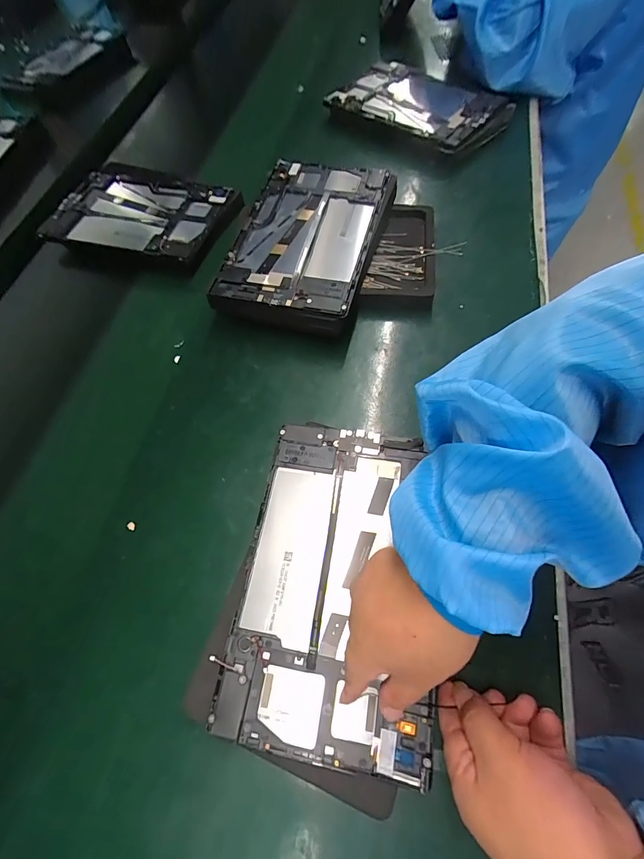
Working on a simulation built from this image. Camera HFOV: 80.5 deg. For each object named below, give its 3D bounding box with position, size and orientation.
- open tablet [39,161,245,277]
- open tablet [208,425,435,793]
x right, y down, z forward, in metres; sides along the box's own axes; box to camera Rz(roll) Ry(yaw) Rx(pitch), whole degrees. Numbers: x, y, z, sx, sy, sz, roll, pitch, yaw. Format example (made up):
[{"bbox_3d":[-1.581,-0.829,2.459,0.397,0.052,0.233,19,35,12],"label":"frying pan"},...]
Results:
[{"bbox_3d":[-0.255,-0.307,0.539,0.248,0.023,0.171,15,68,11],"label":"open tablet"},{"bbox_3d":[0.009,0.110,0.300,0.141,0.011,0.238,6,65,5],"label":"open tablet"}]

